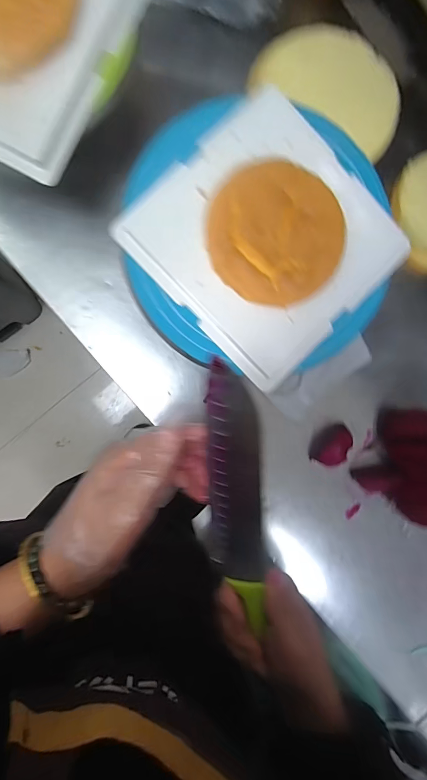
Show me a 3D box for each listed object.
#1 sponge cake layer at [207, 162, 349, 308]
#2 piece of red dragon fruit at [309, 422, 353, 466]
[{"bbox_3d":[0.063,-0.157,0.391,0.135,0.027,0.133,14,89,-6],"label":"sponge cake layer"},{"bbox_3d":[0.176,0.080,0.562,0.049,0.016,0.066,33,87,-6],"label":"piece of red dragon fruit"}]

